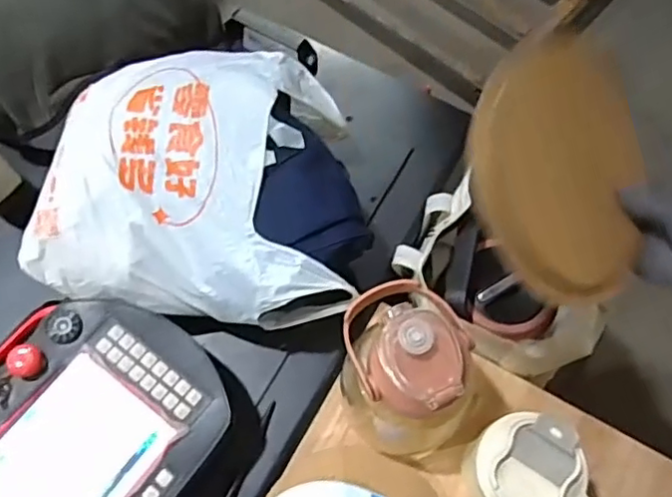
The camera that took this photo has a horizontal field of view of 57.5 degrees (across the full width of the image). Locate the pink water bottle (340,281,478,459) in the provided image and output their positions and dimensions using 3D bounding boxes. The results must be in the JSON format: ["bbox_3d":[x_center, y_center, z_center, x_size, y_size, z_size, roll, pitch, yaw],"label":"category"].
[{"bbox_3d":[0.064,0.113,0.575,0.106,0.186,0.137,-15,69,-7],"label":"pink water bottle"}]

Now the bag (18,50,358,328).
[{"bbox_3d":[-0.148,-0.069,0.639,0.307,0.121,0.272,1,68,-1],"label":"bag"}]

